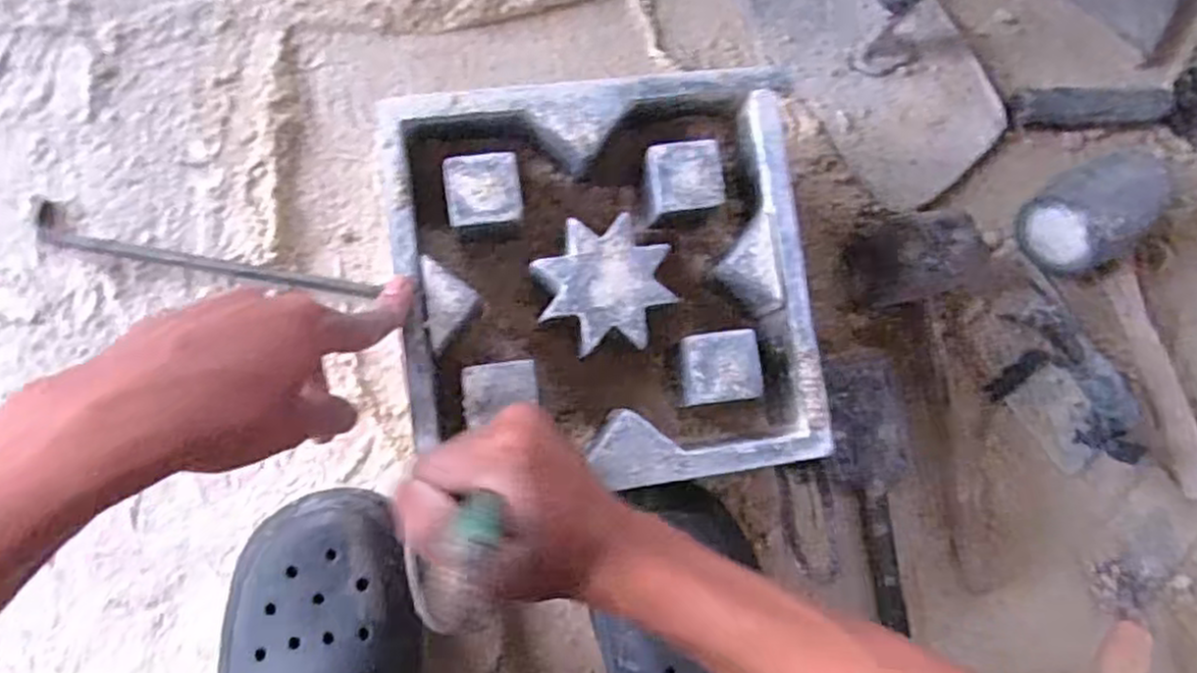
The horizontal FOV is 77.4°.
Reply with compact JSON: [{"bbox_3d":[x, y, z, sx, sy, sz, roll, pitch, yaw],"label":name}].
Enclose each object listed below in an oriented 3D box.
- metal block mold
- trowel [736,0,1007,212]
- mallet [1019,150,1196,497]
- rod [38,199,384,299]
[{"bbox_3d":[0.001,-0.030,0.447,0.221,0.081,0.222,-6,88,-7],"label":"metal block mold"},{"bbox_3d":[0.219,-0.221,0.551,0.147,0.068,0.227,-39,94,-7],"label":"trowel"},{"bbox_3d":[0.424,0.002,0.590,0.089,0.066,0.307,-36,109,-7],"label":"mallet"},{"bbox_3d":[-0.261,-0.055,0.507,0.222,0.008,0.025,11,86,-8],"label":"rod"}]

